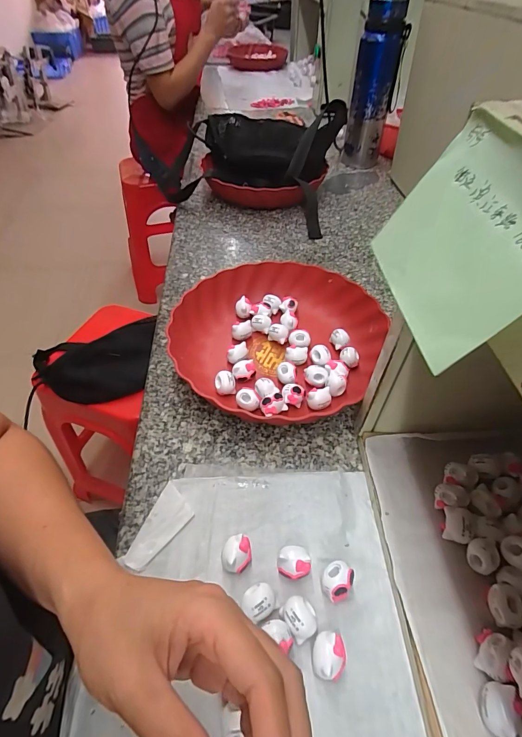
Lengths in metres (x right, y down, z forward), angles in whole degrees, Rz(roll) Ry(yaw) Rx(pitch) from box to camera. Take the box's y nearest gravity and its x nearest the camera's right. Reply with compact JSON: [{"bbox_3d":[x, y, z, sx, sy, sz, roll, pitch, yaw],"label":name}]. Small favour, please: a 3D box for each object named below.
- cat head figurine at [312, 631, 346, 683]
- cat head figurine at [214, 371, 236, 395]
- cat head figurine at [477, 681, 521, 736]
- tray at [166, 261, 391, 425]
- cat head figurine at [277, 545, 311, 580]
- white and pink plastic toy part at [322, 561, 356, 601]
[{"bbox_3d":[0.045,0.192,0.246,0.022,0.019,0.026,4,49,2],"label":"cat head figurine"},{"bbox_3d":[-0.039,0.016,0.397,0.022,0.019,0.020,-2,49,-3],"label":"cat head figurine"},{"bbox_3d":[0.141,0.203,0.219,0.019,0.016,0.024,8,49,6],"label":"cat head figurine"},{"bbox_3d":[0.021,-0.041,0.433,0.235,0.040,0.224,25,53,20],"label":"tray"},{"bbox_3d":[0.025,0.150,0.284,0.024,0.019,0.021,1,49,0],"label":"cat head figurine"},{"bbox_3d":[0.056,0.159,0.274,0.021,0.017,0.026,33,56,25],"label":"white and pink plastic toy part"}]

